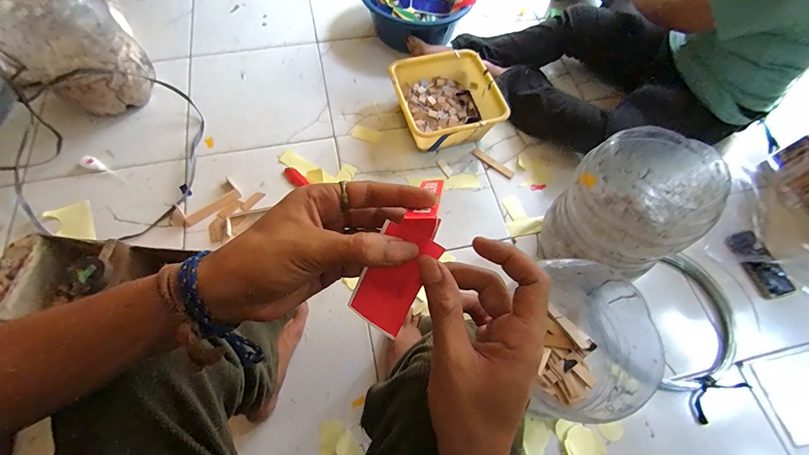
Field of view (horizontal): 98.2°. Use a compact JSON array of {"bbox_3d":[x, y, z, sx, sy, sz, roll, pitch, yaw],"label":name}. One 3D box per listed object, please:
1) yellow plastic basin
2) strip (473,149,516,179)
[{"bbox_3d":[0.114,-0.346,0.983,0.268,0.116,0.258,-13,67,-9],"label":"yellow plastic basin"},{"bbox_3d":[0.250,-0.181,0.989,0.132,0.007,0.023,37,70,13],"label":"strip"}]

